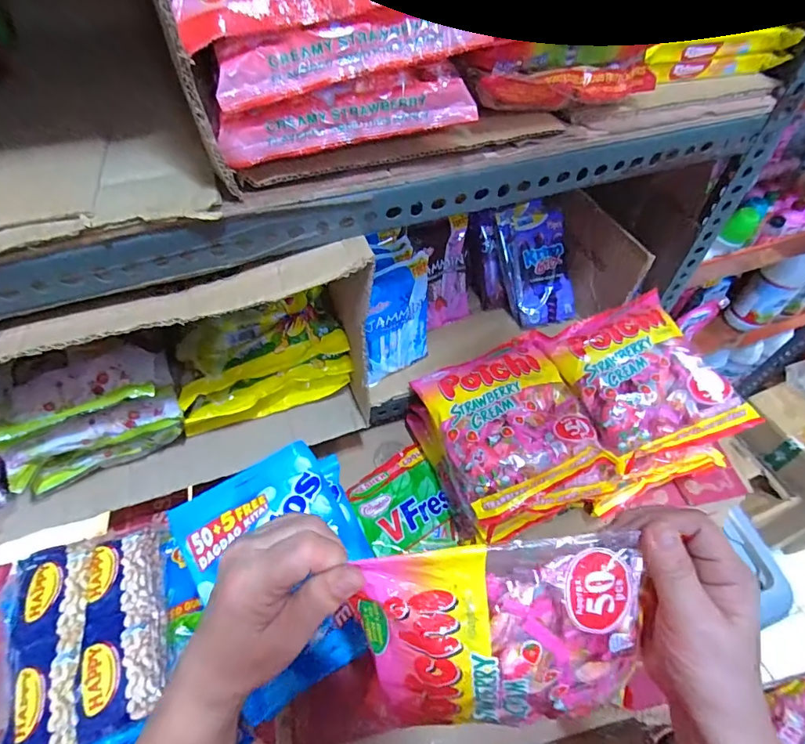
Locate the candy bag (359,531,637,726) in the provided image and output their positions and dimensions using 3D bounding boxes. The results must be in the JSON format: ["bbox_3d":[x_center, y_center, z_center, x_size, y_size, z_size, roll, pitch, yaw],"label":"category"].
[{"bbox_3d":[0.058,0.159,0.268,0.157,0.129,0.023,-3,13,-2],"label":"candy bag"}]

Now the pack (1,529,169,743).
[{"bbox_3d":[-0.255,0.210,0.370,0.115,0.026,0.149,-18,54,-14],"label":"pack"}]

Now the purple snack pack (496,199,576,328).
[{"bbox_3d":[0.176,-0.142,0.602,0.085,0.019,0.156,-12,97,-7],"label":"purple snack pack"}]

